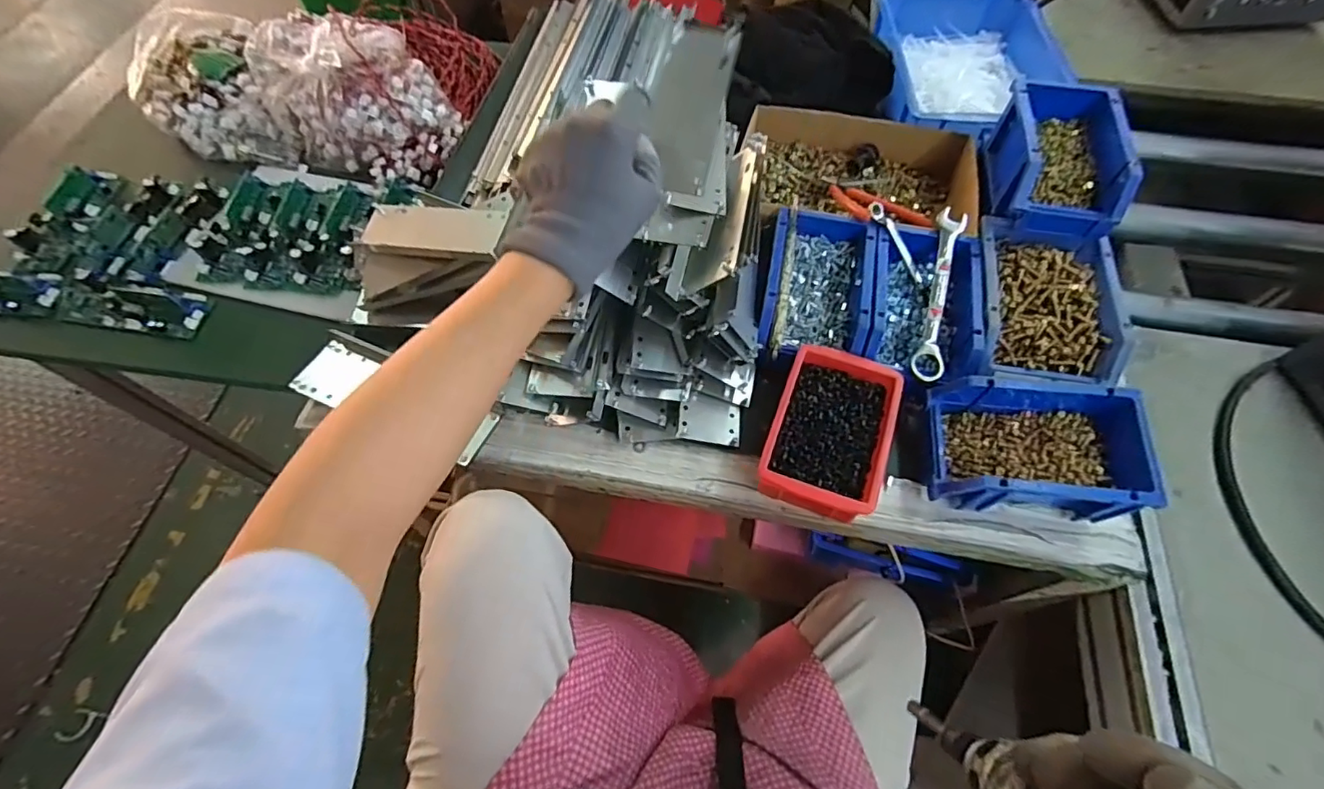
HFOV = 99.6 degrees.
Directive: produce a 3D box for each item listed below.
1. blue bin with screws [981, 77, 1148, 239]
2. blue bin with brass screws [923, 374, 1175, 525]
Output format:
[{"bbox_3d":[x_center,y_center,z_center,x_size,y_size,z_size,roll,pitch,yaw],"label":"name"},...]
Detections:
[{"bbox_3d":[0.404,-0.247,0.572,0.098,0.069,0.177,9,63,5],"label":"blue bin with screws"},{"bbox_3d":[0.317,0.041,0.488,0.153,0.074,0.117,6,63,4],"label":"blue bin with brass screws"}]

